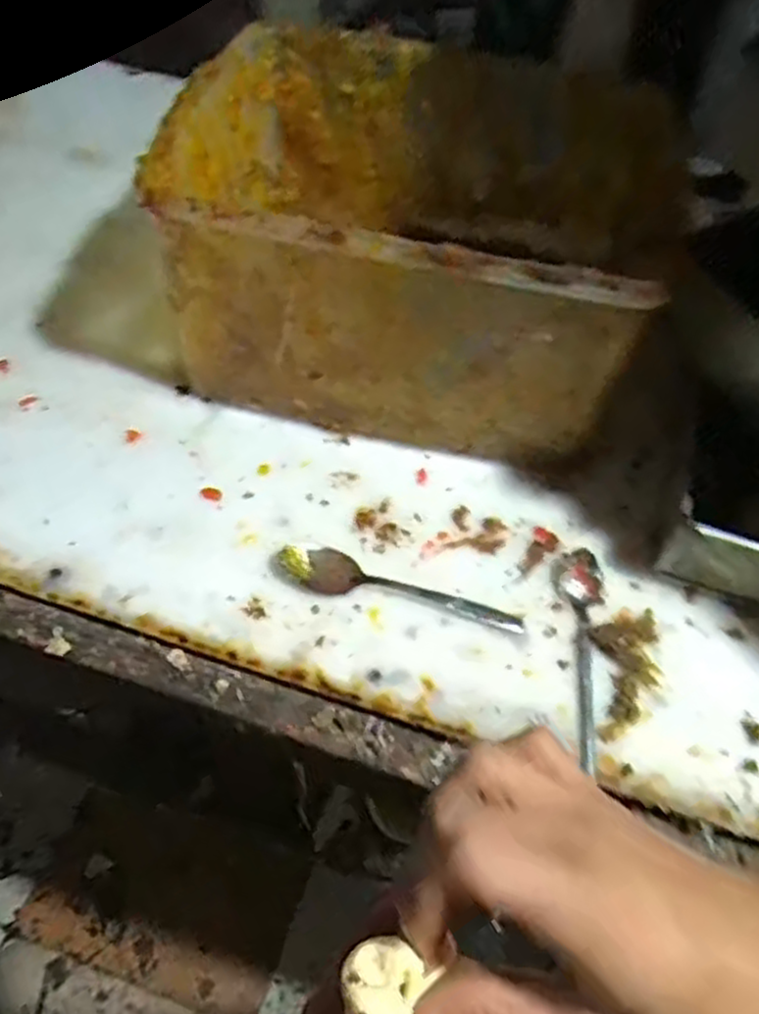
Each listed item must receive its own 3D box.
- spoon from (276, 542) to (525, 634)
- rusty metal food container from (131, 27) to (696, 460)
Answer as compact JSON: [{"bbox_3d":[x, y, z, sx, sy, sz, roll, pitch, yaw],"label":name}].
[{"bbox_3d":[0.014,0.055,0.538,0.170,0.019,0.033,16,52,7],"label":"spoon"},{"bbox_3d":[0.024,-0.223,0.636,0.329,0.185,0.296,11,51,3],"label":"rusty metal food container"}]

